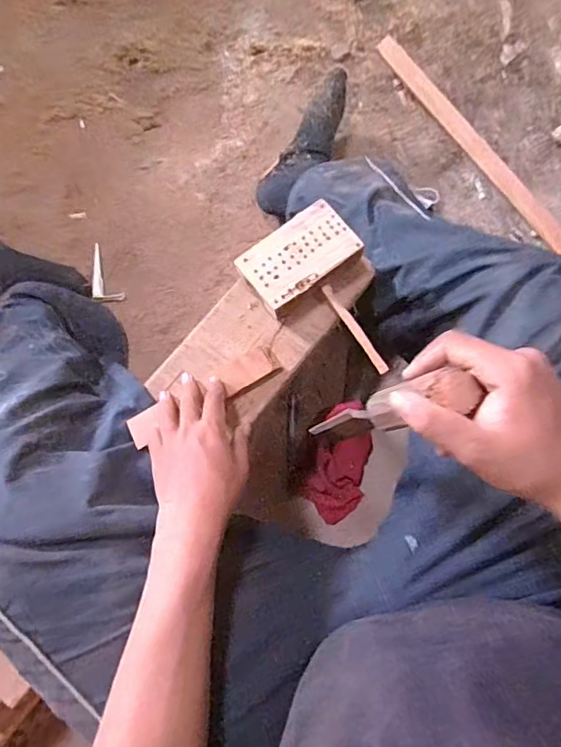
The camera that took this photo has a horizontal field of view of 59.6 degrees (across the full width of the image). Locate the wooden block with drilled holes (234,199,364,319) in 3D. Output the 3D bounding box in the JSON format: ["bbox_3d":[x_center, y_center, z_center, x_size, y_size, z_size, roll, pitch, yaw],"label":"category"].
[{"bbox_3d":[0.021,-0.129,0.555,0.125,0.035,0.082,-36,80,-6],"label":"wooden block with drilled holes"}]

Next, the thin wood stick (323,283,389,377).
[{"bbox_3d":[0.083,-0.049,0.538,0.012,0.008,0.115,-32,79,-5],"label":"thin wood stick"}]

